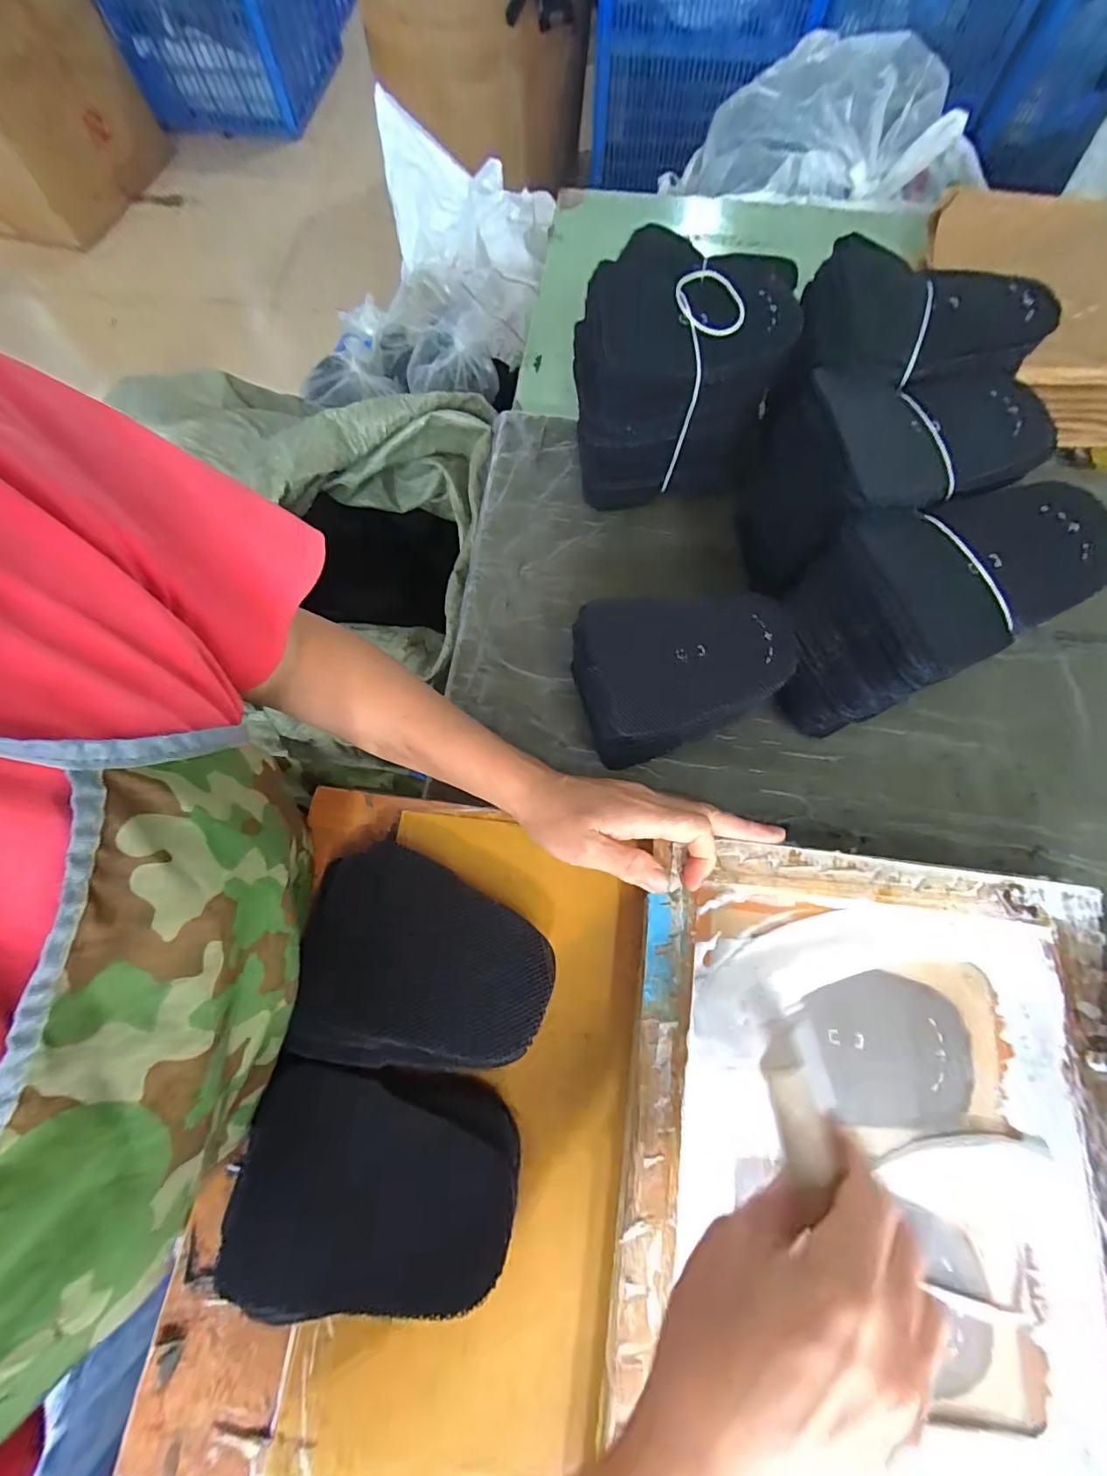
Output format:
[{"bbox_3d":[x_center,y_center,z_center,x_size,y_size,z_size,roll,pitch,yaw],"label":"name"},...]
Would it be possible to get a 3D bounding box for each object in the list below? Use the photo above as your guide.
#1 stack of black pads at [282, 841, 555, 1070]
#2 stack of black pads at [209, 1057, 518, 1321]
[{"bbox_3d":[-0.078,0.135,0.323,0.150,0.033,0.117,5,71,2],"label":"stack of black pads"},{"bbox_3d":[-0.096,0.245,0.287,0.145,0.027,0.109,4,71,2],"label":"stack of black pads"}]

